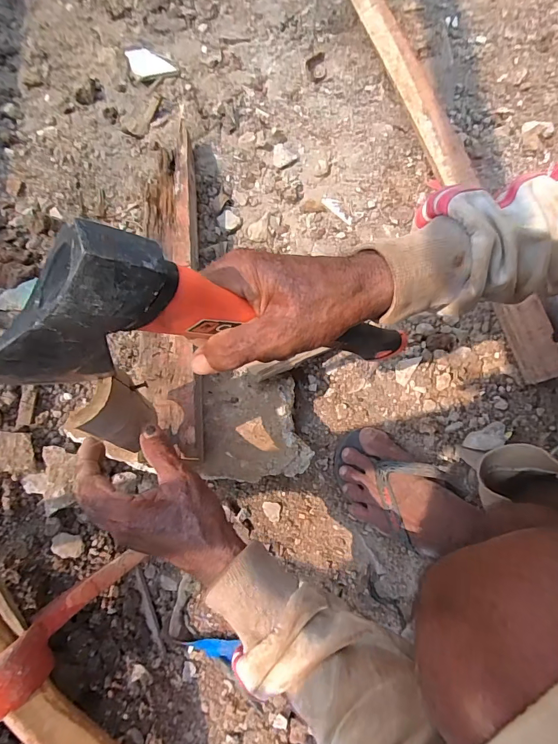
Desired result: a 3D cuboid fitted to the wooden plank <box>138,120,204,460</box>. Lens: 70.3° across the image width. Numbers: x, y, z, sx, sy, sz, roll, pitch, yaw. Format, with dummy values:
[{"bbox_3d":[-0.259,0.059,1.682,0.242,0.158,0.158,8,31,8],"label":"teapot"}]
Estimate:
[{"bbox_3d":[-0.139,-0.128,0.516,0.071,0.031,0.476,-9,70,6],"label":"wooden plank"}]

